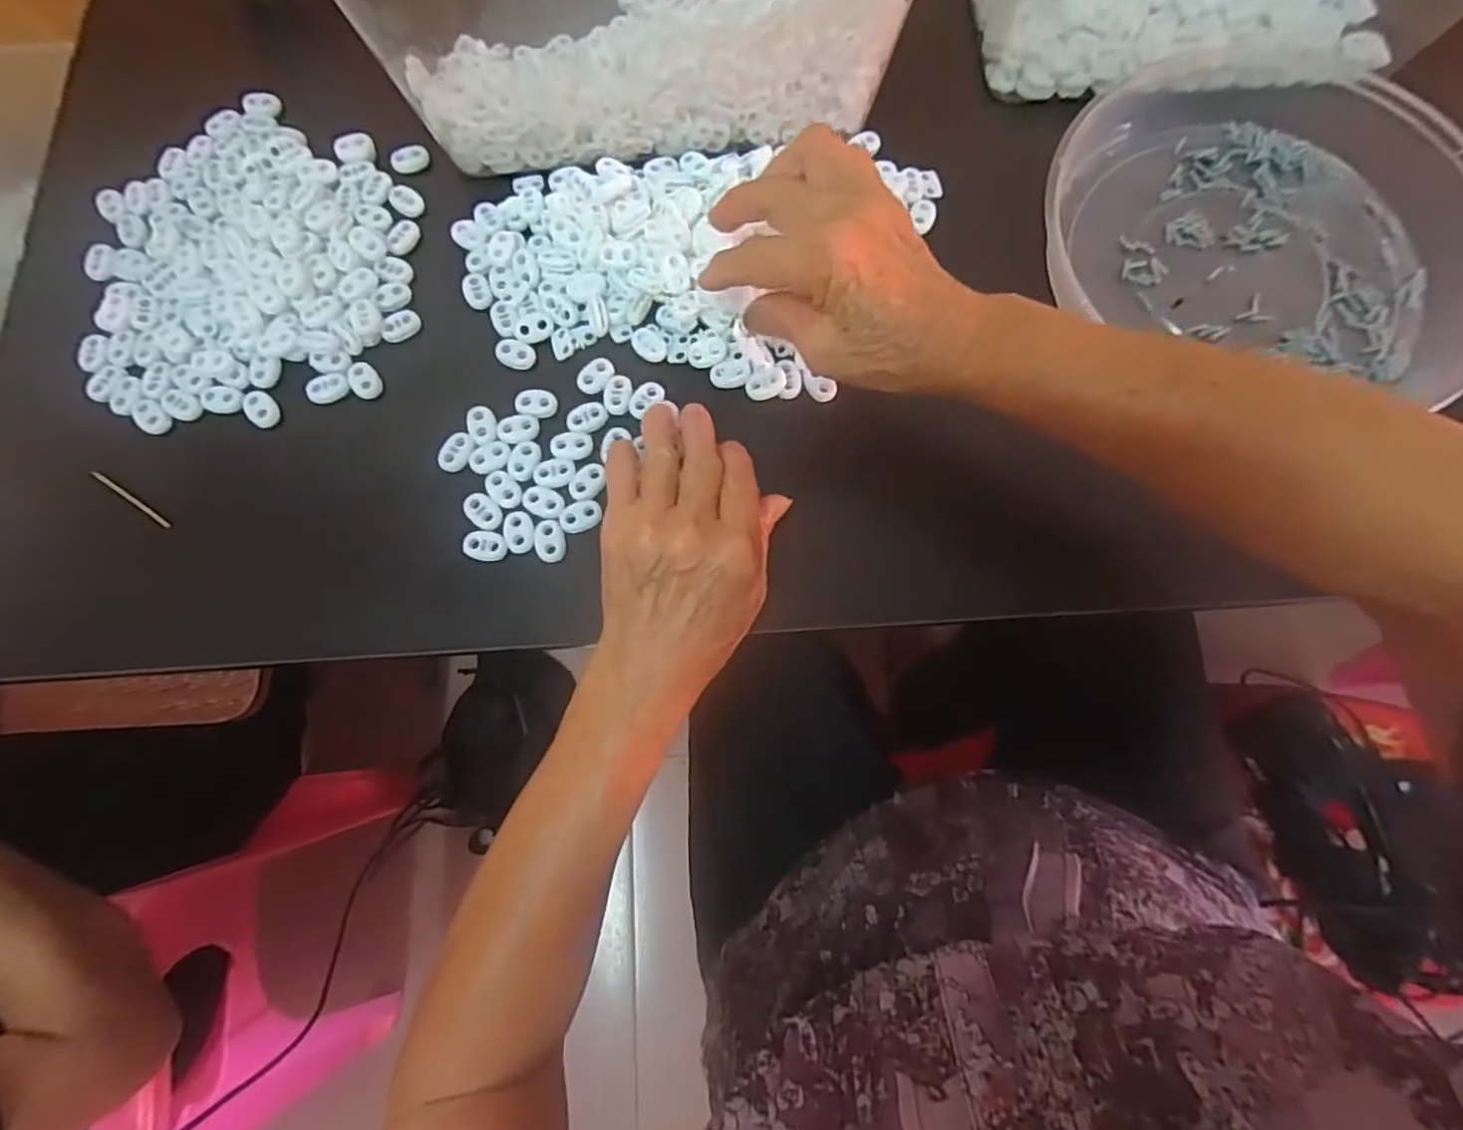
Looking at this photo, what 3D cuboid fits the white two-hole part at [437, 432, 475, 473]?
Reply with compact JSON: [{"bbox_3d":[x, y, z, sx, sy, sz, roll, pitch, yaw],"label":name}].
[{"bbox_3d":[-0.148,-0.061,0.343,0.014,0.006,0.022,37,81,9],"label":"white two-hole part"}]

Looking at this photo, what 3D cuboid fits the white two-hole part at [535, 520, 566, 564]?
[{"bbox_3d":[-0.094,-0.013,0.330,0.015,0.004,0.023,-6,77,1],"label":"white two-hole part"}]

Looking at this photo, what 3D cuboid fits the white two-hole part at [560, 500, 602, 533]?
[{"bbox_3d":[-0.080,-0.026,0.333,0.021,0.004,0.015,-23,77,-3],"label":"white two-hole part"}]

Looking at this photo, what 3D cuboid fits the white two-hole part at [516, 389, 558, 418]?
[{"bbox_3d":[-0.107,-0.089,0.349,0.022,0.004,0.016,5,77,3],"label":"white two-hole part"}]

